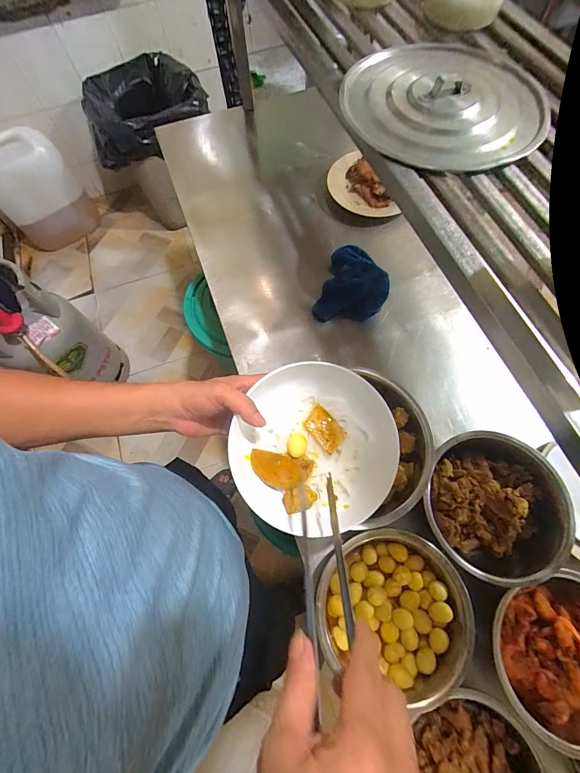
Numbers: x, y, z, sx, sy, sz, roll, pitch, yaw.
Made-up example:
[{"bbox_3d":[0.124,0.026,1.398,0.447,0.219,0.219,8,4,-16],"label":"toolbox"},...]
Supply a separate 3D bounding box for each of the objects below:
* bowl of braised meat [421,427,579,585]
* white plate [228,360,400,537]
[{"bbox_3d":[0.302,0.184,0.522,0.194,0.102,0.199,0,68,0],"label":"bowl of braised meat"},{"bbox_3d":[0.031,0.074,0.403,0.195,0.067,0.183,0,68,0],"label":"white plate"}]

